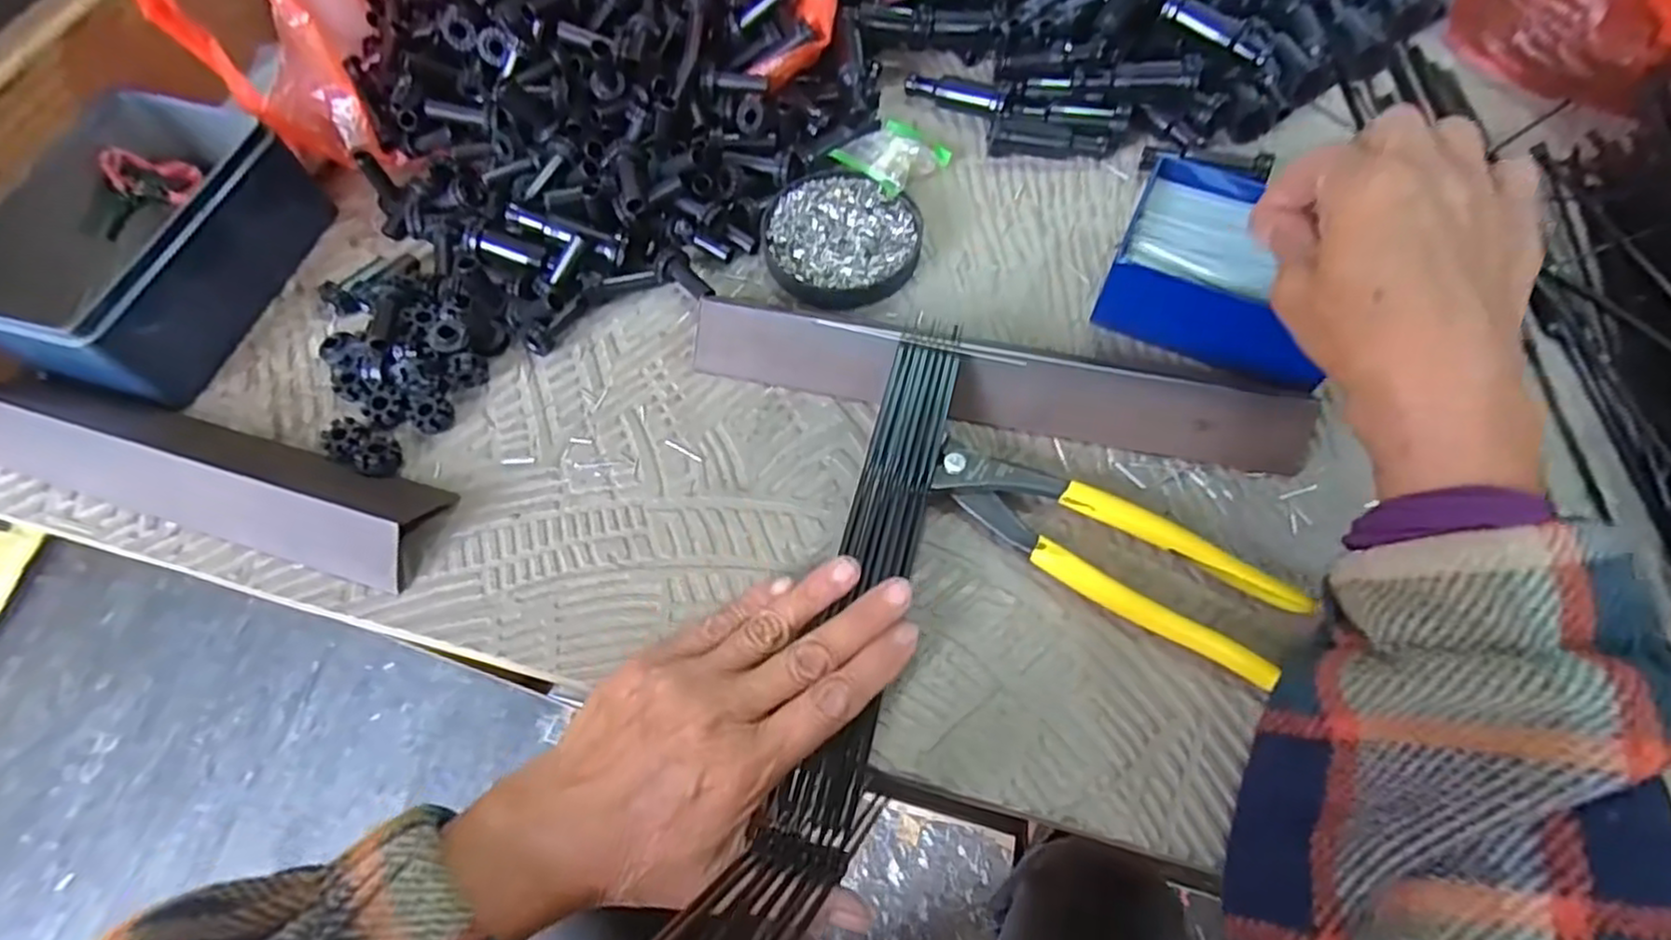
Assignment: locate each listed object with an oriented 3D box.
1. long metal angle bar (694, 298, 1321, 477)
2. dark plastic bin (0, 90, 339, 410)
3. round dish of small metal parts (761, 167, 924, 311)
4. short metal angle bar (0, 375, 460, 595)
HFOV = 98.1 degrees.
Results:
[{"bbox_3d":[0.071,-0.041,0.338,0.280,0.029,0.028,11,65,8],"label":"long metal angle bar"},{"bbox_3d":[-0.347,-0.117,0.370,0.100,0.058,0.153,14,65,10],"label":"dark plastic bin"},{"bbox_3d":[0.004,-0.124,0.391,0.081,0.017,0.084,-1,64,2],"label":"round dish of small metal parts"},{"bbox_3d":[-0.296,-0.001,0.330,0.240,0.026,0.047,14,65,9],"label":"short metal angle bar"}]

